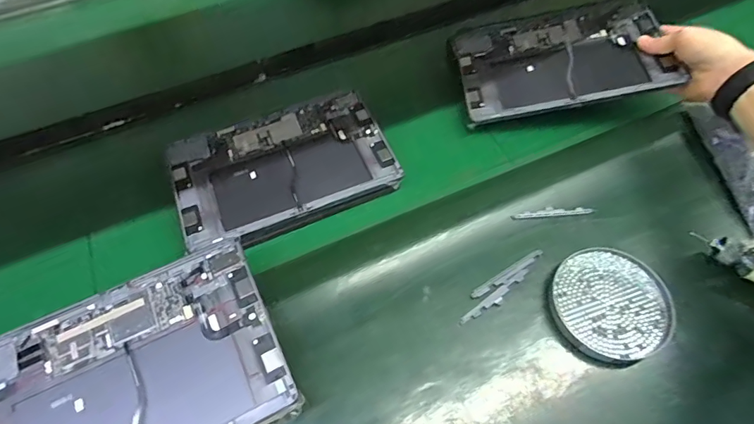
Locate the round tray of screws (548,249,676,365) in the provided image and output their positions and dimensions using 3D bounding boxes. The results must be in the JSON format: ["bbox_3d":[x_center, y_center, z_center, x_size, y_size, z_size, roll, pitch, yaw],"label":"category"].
[{"bbox_3d":[0.237,0.097,0.454,0.115,0.029,0.112,-1,58,2],"label":"round tray of screws"}]

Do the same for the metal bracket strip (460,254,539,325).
[{"bbox_3d":[0.140,0.066,0.473,0.092,0.004,0.011,-29,62,-15],"label":"metal bracket strip"}]

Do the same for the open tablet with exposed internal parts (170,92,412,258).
[{"bbox_3d":[-0.113,-0.056,0.533,0.249,0.009,0.170,-21,61,-12],"label":"open tablet with exposed internal parts"}]

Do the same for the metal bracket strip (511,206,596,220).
[{"bbox_3d":[0.203,0.000,0.509,0.094,0.004,0.014,-3,58,0],"label":"metal bracket strip"}]

